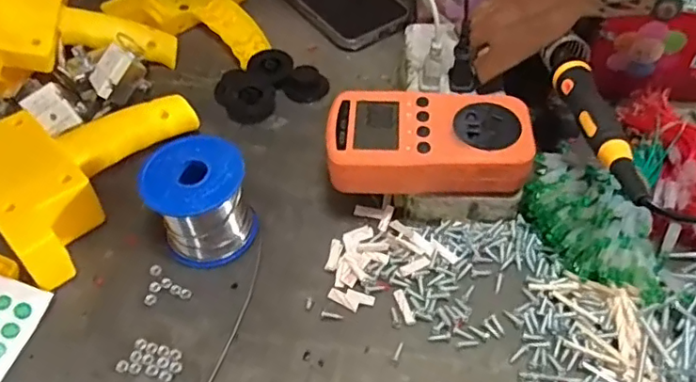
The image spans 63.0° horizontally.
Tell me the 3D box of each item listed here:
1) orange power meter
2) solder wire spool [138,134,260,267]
[{"bbox_3d":[0.052,-0.033,0.369,0.124,0.031,0.064,0,52,1],"label":"orange power meter"},{"bbox_3d":[-0.095,0.006,0.369,0.061,0.063,0.056,-1,53,1],"label":"solder wire spool"}]

